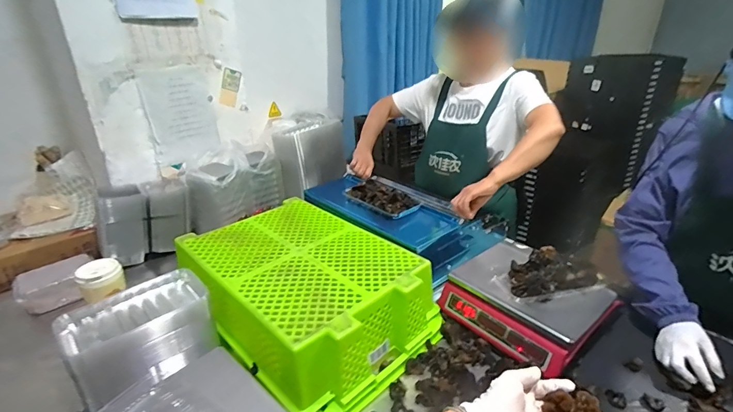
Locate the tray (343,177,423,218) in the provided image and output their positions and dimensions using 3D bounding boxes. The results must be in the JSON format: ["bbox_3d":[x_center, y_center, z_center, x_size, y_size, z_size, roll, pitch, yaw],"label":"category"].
[{"bbox_3d":[0.043,-0.027,1.099,0.112,0.039,0.209,-17,30,-32],"label":"tray"}]

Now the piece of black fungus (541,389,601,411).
[{"bbox_3d":[0.231,0.227,0.427,0.044,0.031,0.034,-1,25,-1],"label":"piece of black fungus"}]

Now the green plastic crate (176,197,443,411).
[{"bbox_3d":[-0.144,0.182,0.886,0.378,0.160,0.548,-23,33,-40],"label":"green plastic crate"}]

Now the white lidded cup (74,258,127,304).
[{"bbox_3d":[-0.603,0.167,0.868,0.087,0.062,0.069,-18,30,-33],"label":"white lidded cup"}]

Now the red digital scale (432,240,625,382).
[{"bbox_3d":[0.368,0.206,0.869,0.275,0.093,0.299,-18,30,-33],"label":"red digital scale"}]

